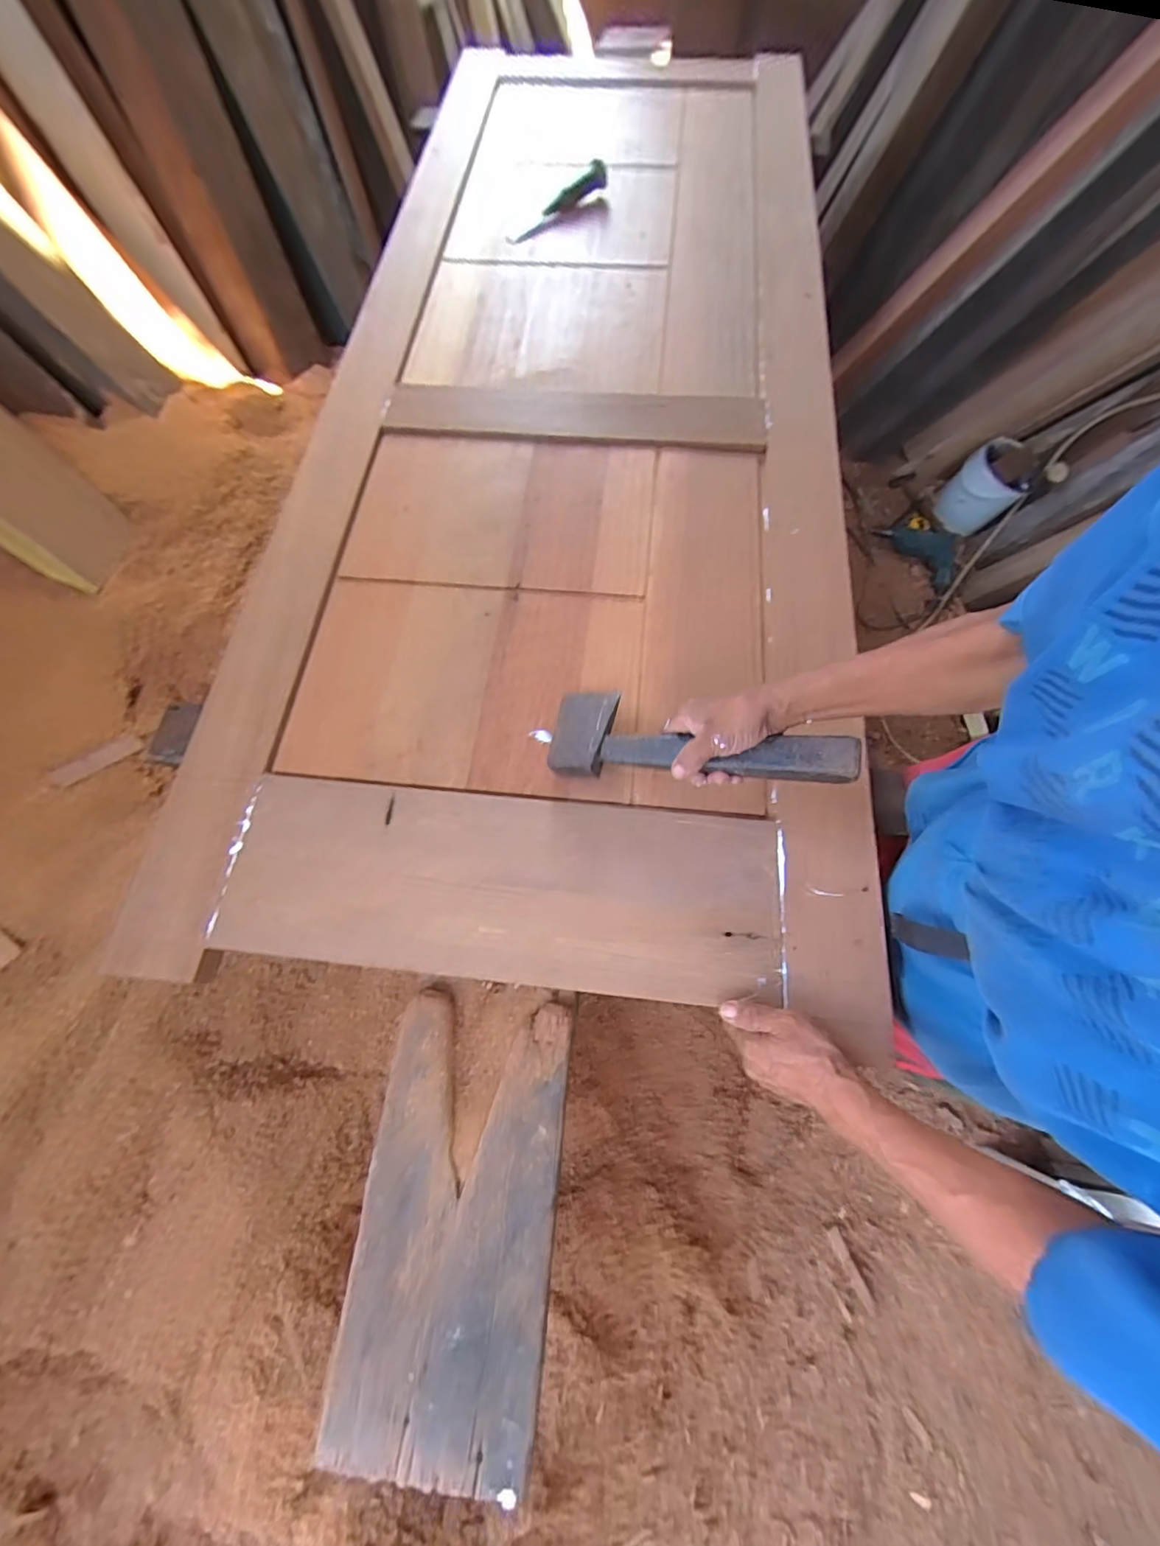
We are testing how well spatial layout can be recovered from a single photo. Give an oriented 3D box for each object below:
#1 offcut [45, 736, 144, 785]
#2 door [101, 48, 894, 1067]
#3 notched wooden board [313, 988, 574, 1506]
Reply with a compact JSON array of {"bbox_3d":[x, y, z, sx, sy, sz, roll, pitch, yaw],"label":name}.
[{"bbox_3d":[-0.677,-0.018,0.760,0.115,0.004,0.028,-35,94,-23],"label":"offcut"},{"bbox_3d":[0.014,-0.681,0.906,0.793,0.062,1.903,6,70,3],"label":"door"},{"bbox_3d":[-0.119,0.426,0.529,0.183,0.029,0.375,6,70,1],"label":"notched wooden board"}]

